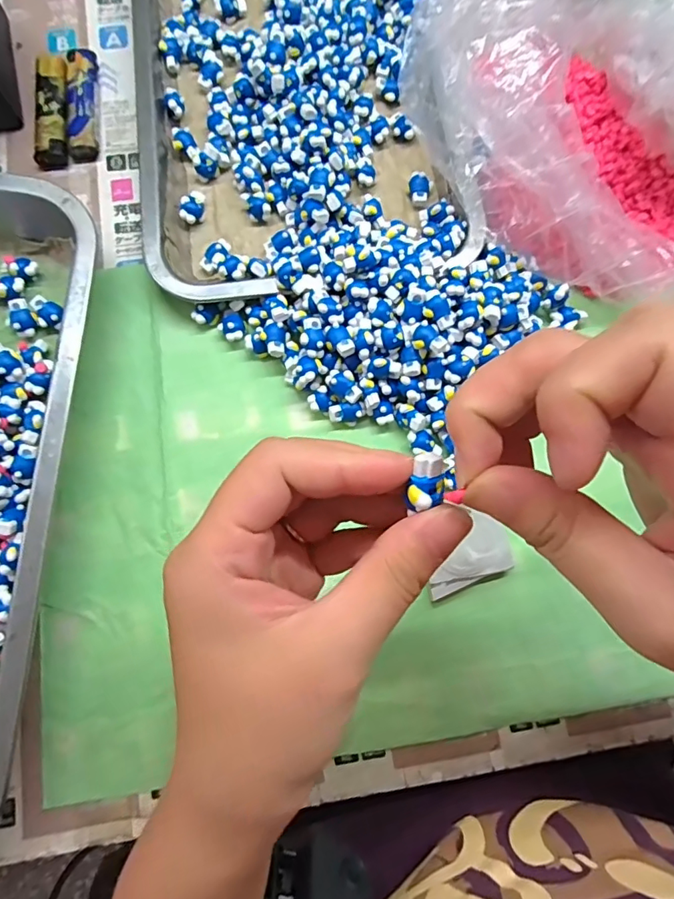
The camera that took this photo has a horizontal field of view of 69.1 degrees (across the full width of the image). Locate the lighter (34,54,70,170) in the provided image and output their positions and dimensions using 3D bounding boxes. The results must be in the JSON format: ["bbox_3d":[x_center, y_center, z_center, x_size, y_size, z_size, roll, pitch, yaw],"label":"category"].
[{"bbox_3d":[-0.194,-0.233,0.336,0.022,0.012,0.082,-3,78,-1],"label":"lighter"}]

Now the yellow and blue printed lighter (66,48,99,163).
[{"bbox_3d":[-0.175,-0.240,0.338,0.019,0.014,0.085,-6,78,-2],"label":"yellow and blue printed lighter"}]

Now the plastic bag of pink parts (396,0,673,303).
[{"bbox_3d":[0.151,-0.195,0.295,0.165,0.090,0.245,-24,80,-5],"label":"plastic bag of pink parts"}]

